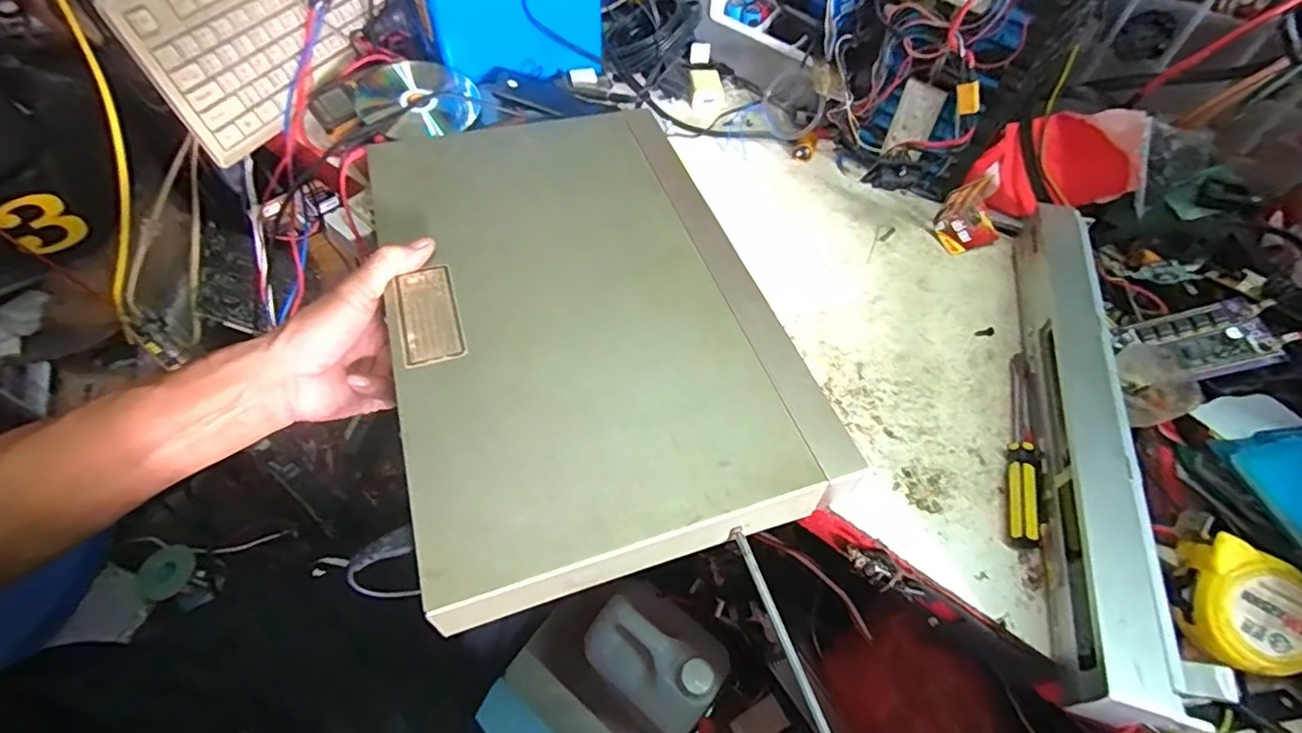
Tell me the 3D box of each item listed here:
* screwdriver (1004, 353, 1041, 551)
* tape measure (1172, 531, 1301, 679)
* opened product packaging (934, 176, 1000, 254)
[{"bbox_3d":[0.275,0.054,0.431,0.019,0.018,0.166,18,55,10],"label":"screwdriver"},{"bbox_3d":[0.347,0.141,0.342,0.067,0.035,0.065,-2,79,11],"label":"tape measure"},{"bbox_3d":[0.308,-0.144,0.555,0.054,0.050,0.045,-18,57,-15],"label":"opened product packaging"}]

